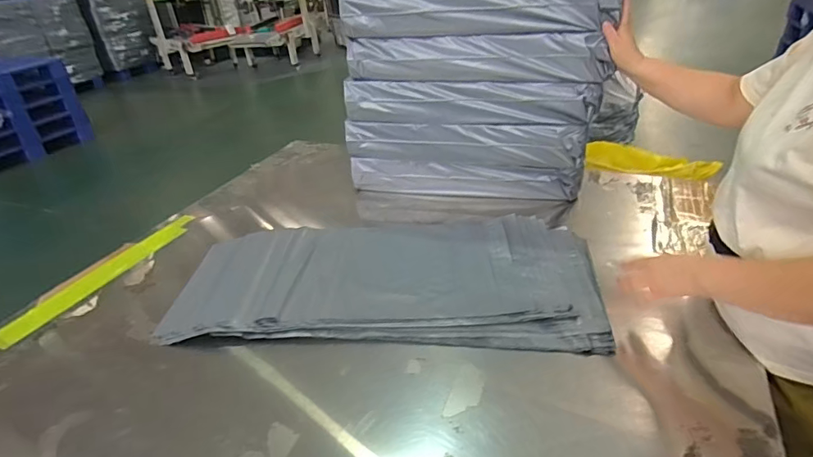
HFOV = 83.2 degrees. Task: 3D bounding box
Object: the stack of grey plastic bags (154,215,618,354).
[{"bbox_3d":[-0.042,0.083,0.976,0.825,0.051,0.396,-1,32,8],"label":"stack of grey plastic bags"}]

